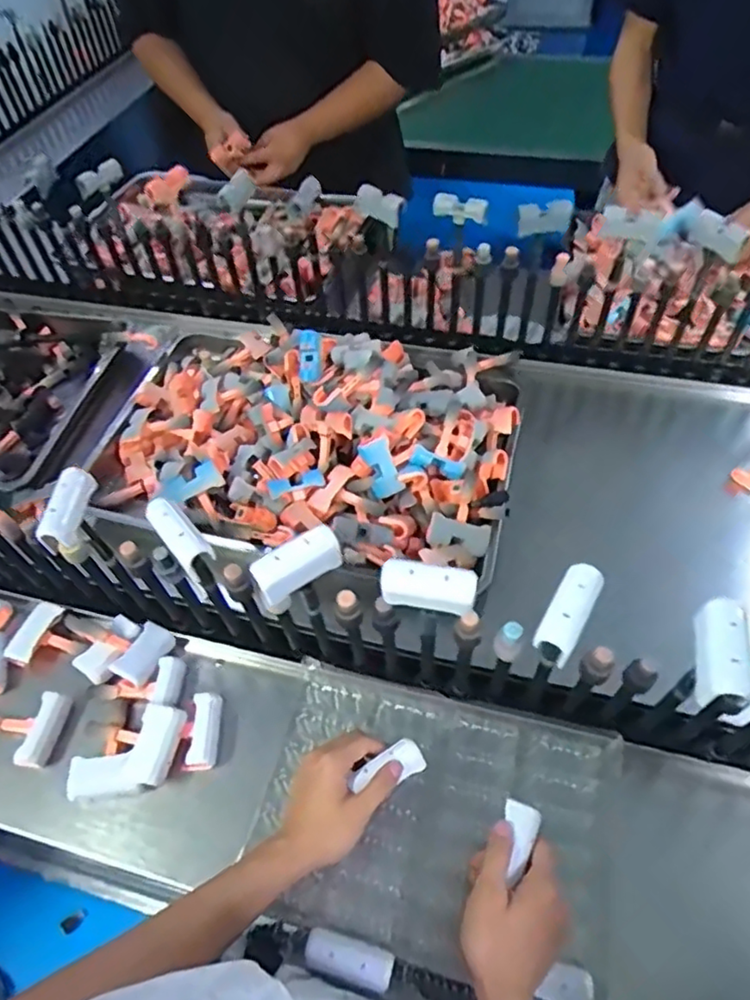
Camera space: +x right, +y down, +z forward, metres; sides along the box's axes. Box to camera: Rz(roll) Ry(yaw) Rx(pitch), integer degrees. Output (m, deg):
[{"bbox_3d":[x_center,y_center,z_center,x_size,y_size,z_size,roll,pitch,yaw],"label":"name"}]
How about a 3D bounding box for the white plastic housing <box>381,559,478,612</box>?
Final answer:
[{"bbox_3d":[0.045,0.071,0.510,0.075,0.041,0.024,8,53,11],"label":"white plastic housing"}]

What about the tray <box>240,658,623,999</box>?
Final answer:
[{"bbox_3d":[0.061,0.315,0.618,0.349,0.040,0.239,10,53,12],"label":"tray"}]

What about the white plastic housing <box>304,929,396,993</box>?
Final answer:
[{"bbox_3d":[-0.023,0.396,0.538,0.077,0.016,0.027,12,54,13],"label":"white plastic housing"}]

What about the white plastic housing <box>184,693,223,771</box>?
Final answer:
[{"bbox_3d":[-0.187,0.252,0.685,0.028,0.019,0.076,-2,52,3],"label":"white plastic housing"}]

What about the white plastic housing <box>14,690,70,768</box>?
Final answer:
[{"bbox_3d":[-0.371,0.256,0.699,0.031,0.017,0.079,13,70,14],"label":"white plastic housing"}]

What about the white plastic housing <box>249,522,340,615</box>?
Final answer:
[{"bbox_3d":[-0.069,0.058,0.537,0.081,0.045,0.029,-30,55,-18],"label":"white plastic housing"}]

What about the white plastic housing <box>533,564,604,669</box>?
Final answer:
[{"bbox_3d":[0.152,0.087,0.488,0.030,0.018,0.078,25,71,22],"label":"white plastic housing"}]

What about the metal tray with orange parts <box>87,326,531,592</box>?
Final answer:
[{"bbox_3d":[-0.099,-0.130,0.909,0.596,0.112,0.438,9,53,12],"label":"metal tray with orange parts"}]

